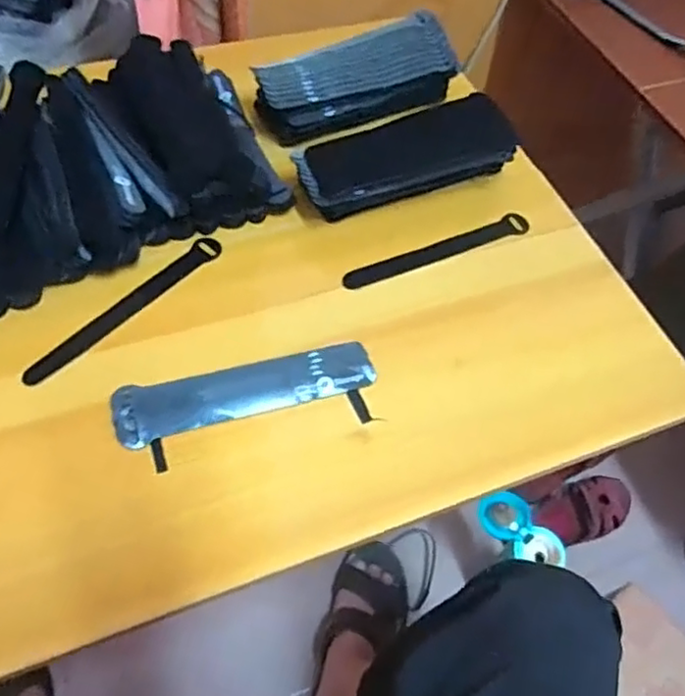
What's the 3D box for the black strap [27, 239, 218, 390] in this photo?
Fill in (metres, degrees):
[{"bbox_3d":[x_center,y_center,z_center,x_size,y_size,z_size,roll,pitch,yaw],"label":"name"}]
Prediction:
[{"bbox_3d":[-0.178,-0.034,0.545,0.023,0.004,0.195,35,61,17],"label":"black strap"}]

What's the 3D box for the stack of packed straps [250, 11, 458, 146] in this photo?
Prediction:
[{"bbox_3d":[0.016,-0.274,0.660,0.204,0.065,0.074,-18,61,-15],"label":"stack of packed straps"}]

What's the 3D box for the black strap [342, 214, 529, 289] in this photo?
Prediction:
[{"bbox_3d":[0.091,-0.091,0.605,0.194,0.007,0.023,-20,61,-17],"label":"black strap"}]

